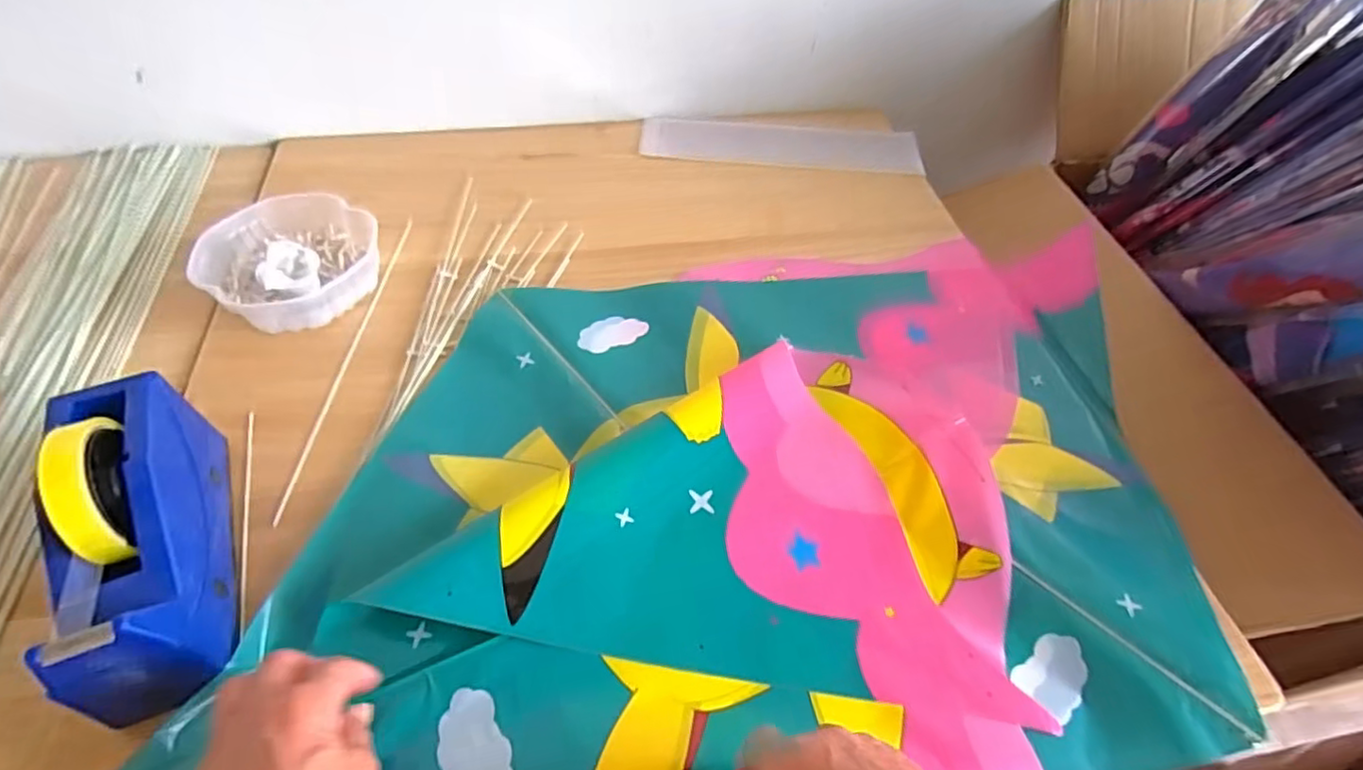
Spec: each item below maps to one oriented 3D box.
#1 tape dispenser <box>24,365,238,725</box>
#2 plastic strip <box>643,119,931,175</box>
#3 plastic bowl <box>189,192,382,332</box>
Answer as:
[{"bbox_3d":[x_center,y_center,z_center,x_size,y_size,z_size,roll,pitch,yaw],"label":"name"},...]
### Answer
[{"bbox_3d":[-0.343,0.091,0.407,0.067,0.124,0.202,-18,53,-16],"label":"tape dispenser"},{"bbox_3d":[0.129,-0.308,0.826,0.353,0.007,0.099,3,51,1],"label":"plastic strip"},{"bbox_3d":[-0.380,-0.125,0.624,0.156,0.049,0.147,1,51,-1],"label":"plastic bowl"}]

